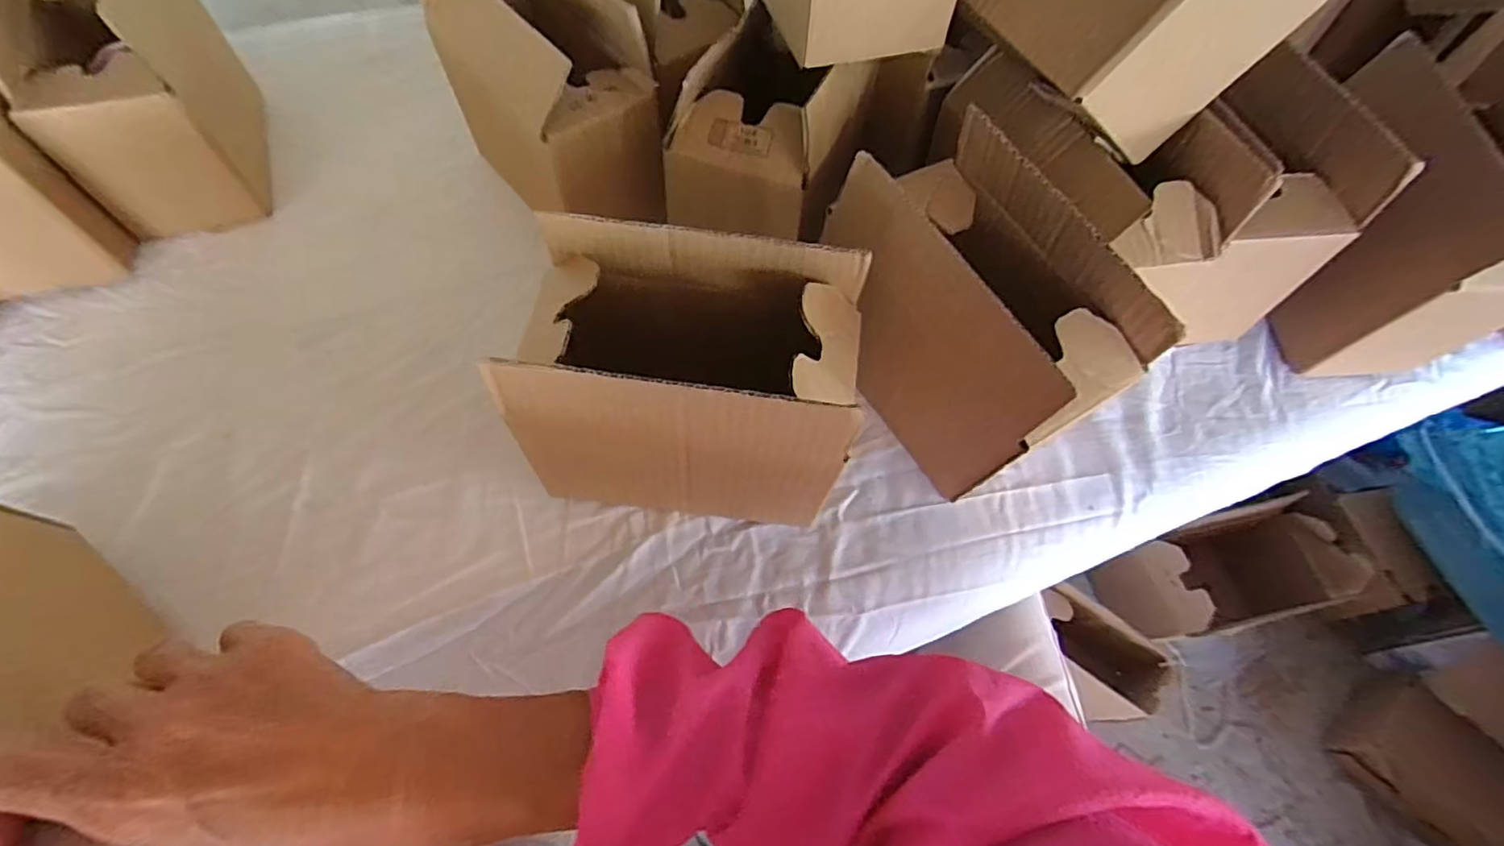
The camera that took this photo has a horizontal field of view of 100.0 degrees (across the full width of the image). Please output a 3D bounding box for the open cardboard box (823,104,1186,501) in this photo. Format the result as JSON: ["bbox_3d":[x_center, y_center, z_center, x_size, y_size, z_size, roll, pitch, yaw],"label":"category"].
[{"bbox_3d":[0.128,-0.057,0.390,0.093,0.173,0.166,-27,66,-16],"label":"open cardboard box"}]

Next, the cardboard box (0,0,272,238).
[{"bbox_3d":[-0.457,-0.259,0.472,0.100,0.151,0.172,-20,65,-14],"label":"cardboard box"}]

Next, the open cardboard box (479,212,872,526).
[{"bbox_3d":[-0.032,-0.017,0.364,0.164,0.167,0.099,7,61,1],"label":"open cardboard box"}]

